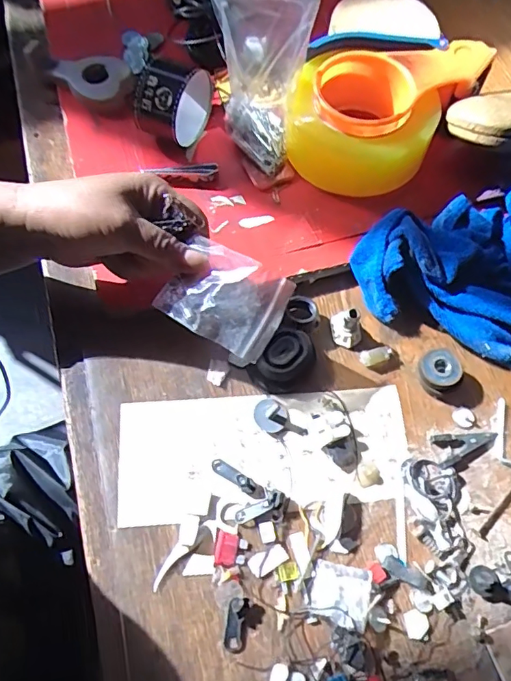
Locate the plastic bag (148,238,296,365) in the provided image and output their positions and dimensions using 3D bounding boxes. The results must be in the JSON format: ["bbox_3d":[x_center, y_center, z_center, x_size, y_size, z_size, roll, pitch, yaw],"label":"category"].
[{"bbox_3d":[-0.021,-0.023,0.329,0.074,0.013,0.067,33,99,0],"label":"plastic bag"}]

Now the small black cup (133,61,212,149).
[{"bbox_3d":[-0.072,-0.199,0.416,0.053,0.058,0.045,22,67,7],"label":"small black cup"}]

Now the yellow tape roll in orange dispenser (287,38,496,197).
[{"bbox_3d":[0.100,-0.194,0.424,0.114,0.063,0.162,38,69,14],"label":"yellow tape roll in orange dispenser"}]

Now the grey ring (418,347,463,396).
[{"bbox_3d":[0.132,0.023,0.368,0.028,0.018,0.028,1,66,-2],"label":"grey ring"}]

